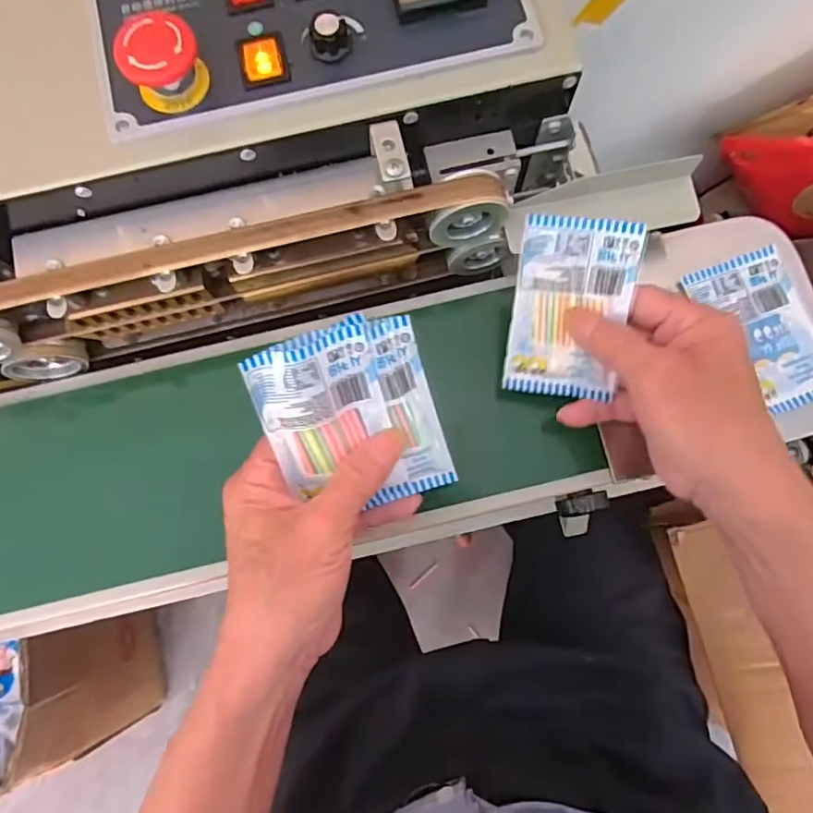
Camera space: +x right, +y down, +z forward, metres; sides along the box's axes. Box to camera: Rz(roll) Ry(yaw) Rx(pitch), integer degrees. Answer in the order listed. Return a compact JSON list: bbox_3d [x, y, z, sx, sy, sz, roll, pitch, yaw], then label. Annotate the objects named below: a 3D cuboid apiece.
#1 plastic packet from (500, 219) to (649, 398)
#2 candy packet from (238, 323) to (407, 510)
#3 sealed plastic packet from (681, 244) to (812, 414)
[{"bbox_3d":[0.096,-0.056,0.342,0.065,0.004,0.102,10,110,12],"label":"plastic packet"},{"bbox_3d":[-0.040,0.009,0.303,0.061,0.010,0.093,-19,121,-5],"label":"candy packet"},{"bbox_3d":[0.232,-0.051,0.380,0.062,0.008,0.103,-19,79,-3],"label":"sealed plastic packet"}]

